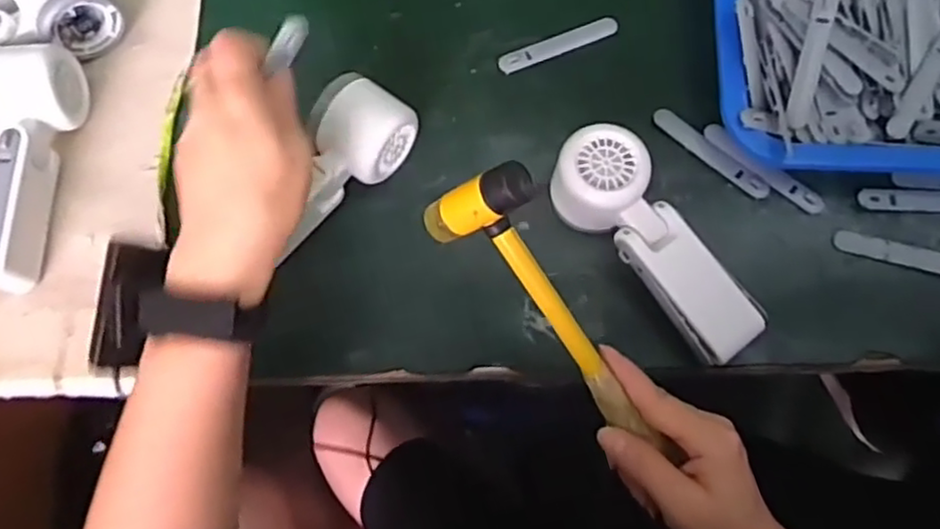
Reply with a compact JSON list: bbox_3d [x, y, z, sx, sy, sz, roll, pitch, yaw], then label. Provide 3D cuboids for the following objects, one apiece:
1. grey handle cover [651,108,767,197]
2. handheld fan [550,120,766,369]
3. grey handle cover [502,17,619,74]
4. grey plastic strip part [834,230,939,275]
[{"bbox_3d":[0.170,-0.079,0.484,0.094,0.004,0.016,42,77,12],"label":"grey handle cover"},{"bbox_3d":[0.117,-0.011,0.439,0.056,0.053,0.163,-36,76,-10],"label":"handheld fan"},{"bbox_3d":[0.067,-0.166,0.517,0.095,0.004,0.015,-23,74,-7],"label":"grey handle cover"},{"bbox_3d":[0.296,-0.005,0.459,0.097,0.004,0.017,14,73,5],"label":"grey plastic strip part"}]

